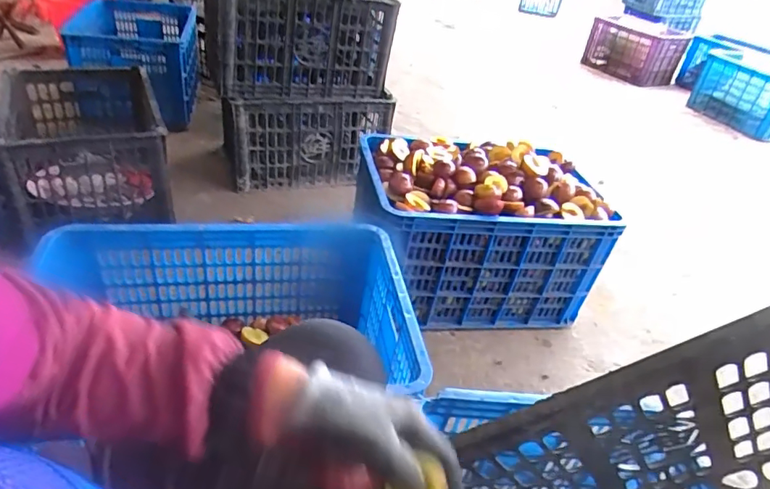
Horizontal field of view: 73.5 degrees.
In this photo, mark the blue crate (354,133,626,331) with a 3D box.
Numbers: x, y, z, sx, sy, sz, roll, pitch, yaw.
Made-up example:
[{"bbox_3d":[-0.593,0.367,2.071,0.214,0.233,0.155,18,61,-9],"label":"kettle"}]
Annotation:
[{"bbox_3d":[0.201,-0.036,1.181,0.508,0.317,0.352,1,41,-3],"label":"blue crate"}]

